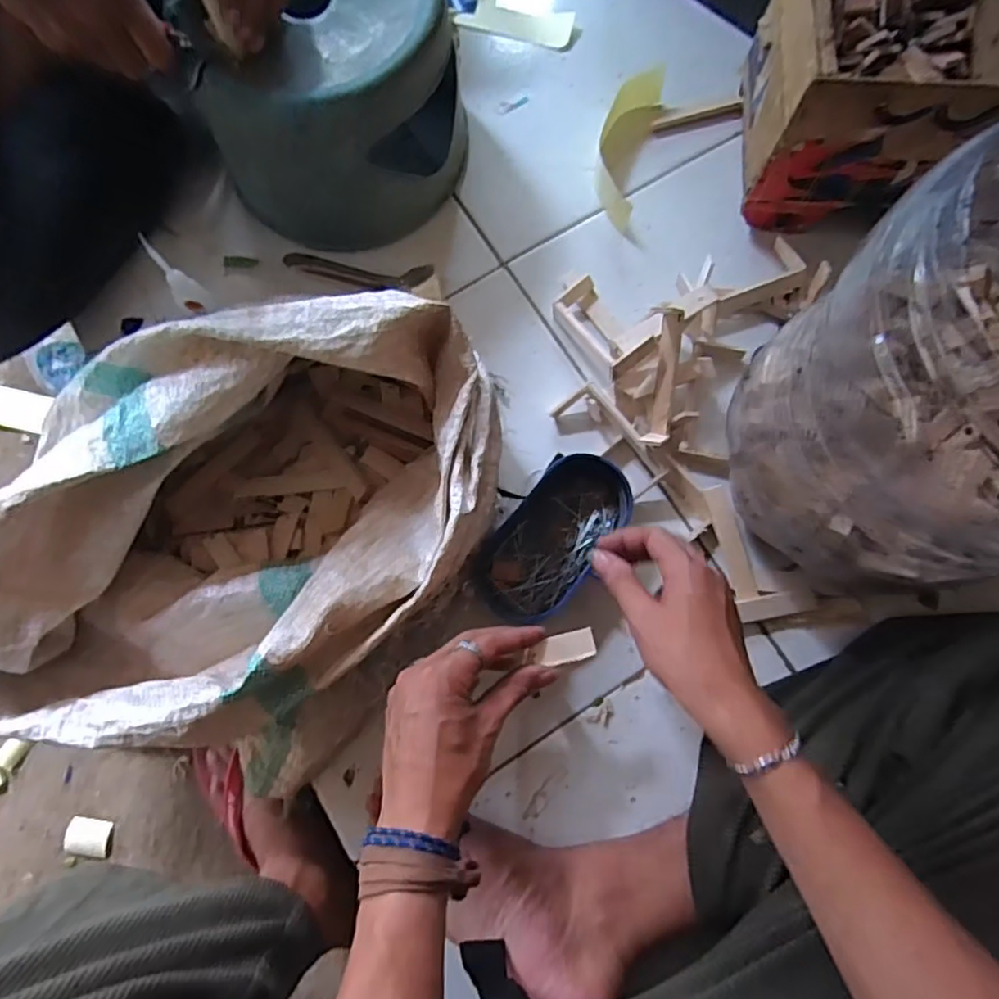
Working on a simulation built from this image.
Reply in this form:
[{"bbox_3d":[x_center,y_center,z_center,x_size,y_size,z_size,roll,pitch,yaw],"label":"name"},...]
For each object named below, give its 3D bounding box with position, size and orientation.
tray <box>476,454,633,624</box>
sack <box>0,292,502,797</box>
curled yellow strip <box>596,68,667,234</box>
[{"bbox_3d":[0.049,0.032,0.564,0.084,0.036,0.162,39,79,8],"label":"tray"},{"bbox_3d":[-0.205,0.026,0.488,0.347,0.188,0.359,18,77,4],"label":"sack"},{"bbox_3d":[0.127,-0.359,0.645,0.051,0.032,0.171,15,77,3],"label":"curled yellow strip"}]

